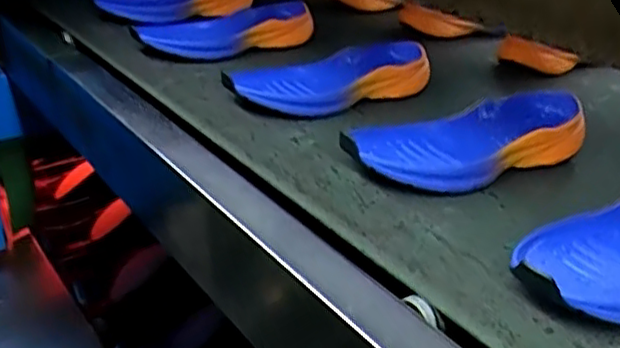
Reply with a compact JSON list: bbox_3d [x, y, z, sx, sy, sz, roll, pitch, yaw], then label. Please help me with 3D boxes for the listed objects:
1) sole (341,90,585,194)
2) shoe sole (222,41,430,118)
[{"bbox_3d":[0.149,-0.031,0.596,0.256,0.038,0.090,-14,32,-32],"label":"sole"},{"bbox_3d":[0.026,-0.108,0.733,0.260,0.037,0.109,-20,35,-40],"label":"shoe sole"}]

